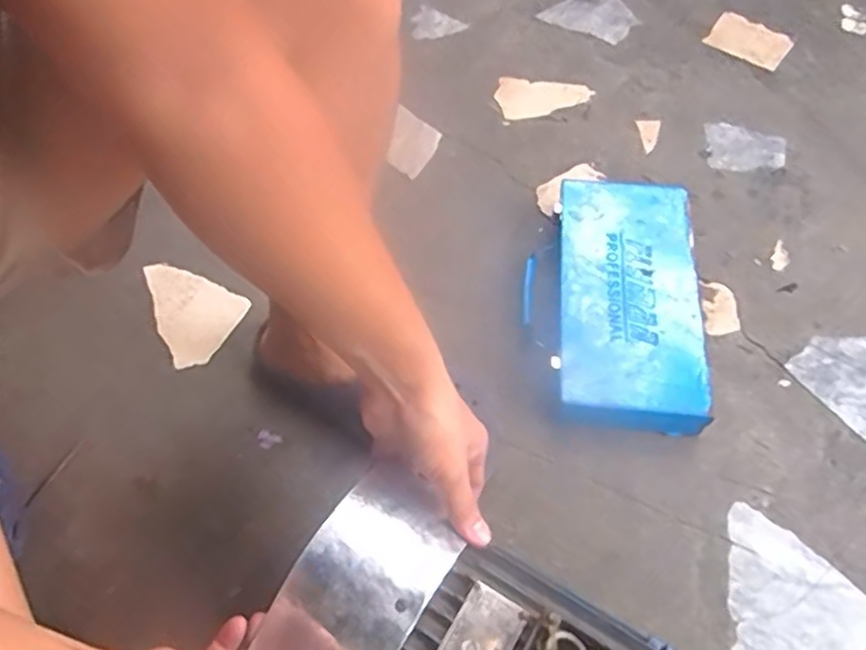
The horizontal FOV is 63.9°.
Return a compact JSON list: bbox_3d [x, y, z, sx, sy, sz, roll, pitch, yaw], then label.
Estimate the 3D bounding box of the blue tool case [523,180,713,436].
[{"bbox_3d":[0.199,-0.027,0.773,0.180,0.051,0.306,5,58,3],"label":"blue tool case"}]

